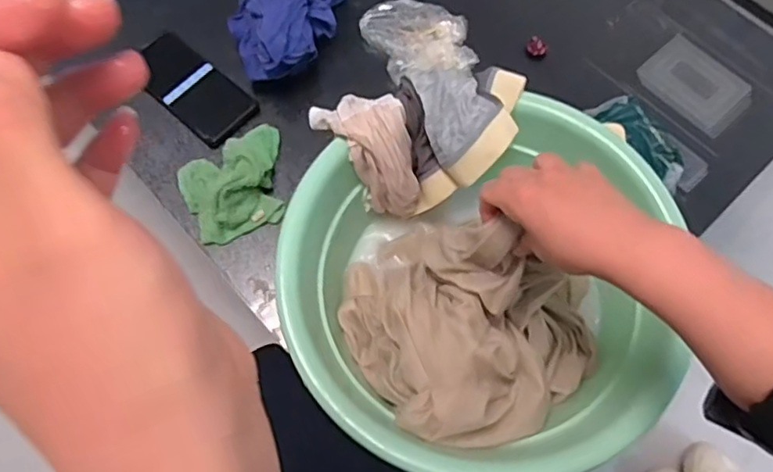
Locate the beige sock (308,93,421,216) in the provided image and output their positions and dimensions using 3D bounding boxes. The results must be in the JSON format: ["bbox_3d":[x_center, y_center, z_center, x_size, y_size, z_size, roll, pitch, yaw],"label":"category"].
[{"bbox_3d":[-0.010,-0.089,0.595,0.073,0.087,0.121,-42,74,-15],"label":"beige sock"}]

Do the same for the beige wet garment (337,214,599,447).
[{"bbox_3d":[0.065,0.080,0.518,0.222,0.142,0.174,25,70,10],"label":"beige wet garment"}]

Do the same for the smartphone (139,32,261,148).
[{"bbox_3d":[-0.237,-0.180,0.735,0.173,0.011,0.076,41,74,15],"label":"smartphone"}]

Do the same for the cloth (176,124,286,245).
[{"bbox_3d":[-0.163,-0.062,0.667,0.118,0.044,0.108,-24,70,-9],"label":"cloth"}]

